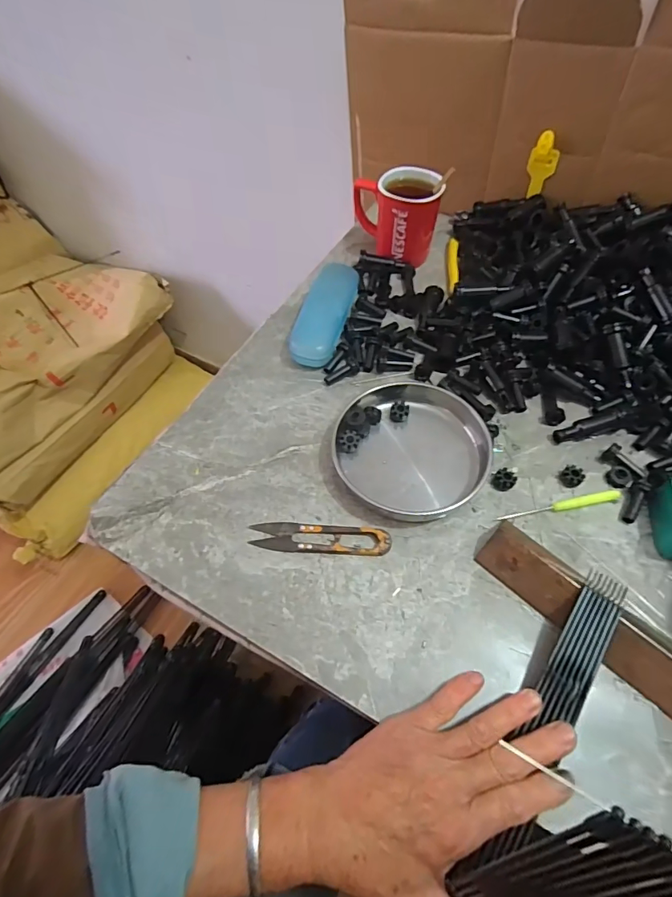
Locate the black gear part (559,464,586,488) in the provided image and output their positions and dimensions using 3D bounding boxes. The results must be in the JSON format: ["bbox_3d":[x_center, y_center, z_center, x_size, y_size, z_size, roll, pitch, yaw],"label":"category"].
[{"bbox_3d":[0.213,0.025,0.413,0.018,0.014,0.018,0,58,0],"label":"black gear part"}]

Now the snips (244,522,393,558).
[{"bbox_3d":[-0.013,0.076,0.388,0.116,0.011,0.025,4,58,2],"label":"snips"}]

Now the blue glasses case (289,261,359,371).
[{"bbox_3d":[-0.011,-0.151,0.509,0.047,0.024,0.138,13,59,8],"label":"blue glasses case"}]

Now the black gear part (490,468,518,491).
[{"bbox_3d":[0.153,0.027,0.413,0.023,0.013,0.019,-36,65,-20],"label":"black gear part"}]

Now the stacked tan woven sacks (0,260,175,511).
[{"bbox_3d":[-0.754,-0.179,1.011,0.461,0.286,0.691,29,62,17],"label":"stacked tan woven sacks"}]

